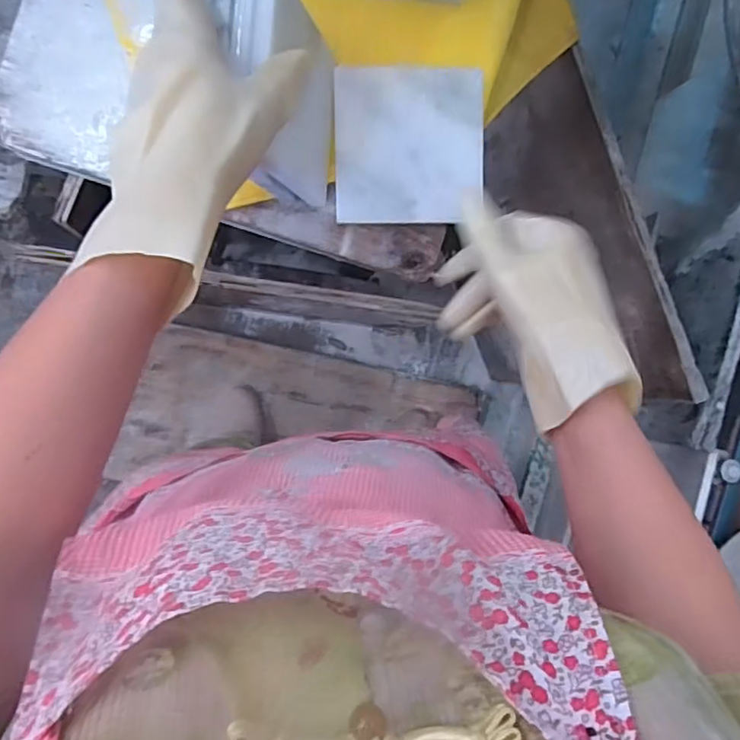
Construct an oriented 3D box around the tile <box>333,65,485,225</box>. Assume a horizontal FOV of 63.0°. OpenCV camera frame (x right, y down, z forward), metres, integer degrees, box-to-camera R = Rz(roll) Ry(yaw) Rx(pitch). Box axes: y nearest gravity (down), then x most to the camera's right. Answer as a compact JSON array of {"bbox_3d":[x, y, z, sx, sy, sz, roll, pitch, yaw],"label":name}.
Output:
[{"bbox_3d":[0.027,-0.151,0.406,0.099,0.006,0.100,-1,96,-3],"label":"tile"}]

